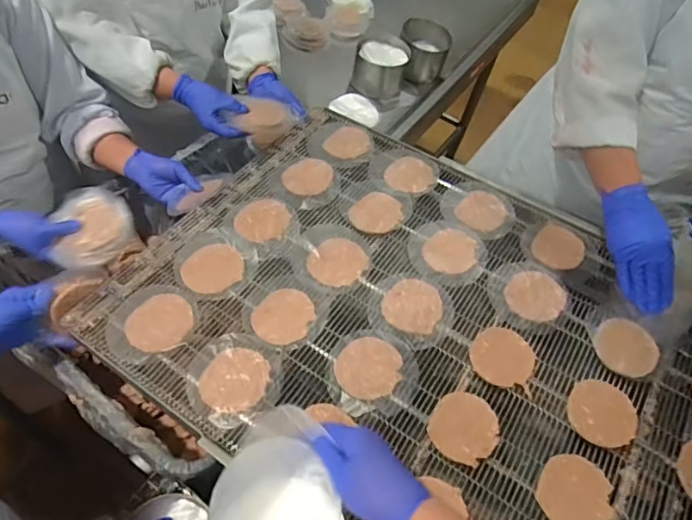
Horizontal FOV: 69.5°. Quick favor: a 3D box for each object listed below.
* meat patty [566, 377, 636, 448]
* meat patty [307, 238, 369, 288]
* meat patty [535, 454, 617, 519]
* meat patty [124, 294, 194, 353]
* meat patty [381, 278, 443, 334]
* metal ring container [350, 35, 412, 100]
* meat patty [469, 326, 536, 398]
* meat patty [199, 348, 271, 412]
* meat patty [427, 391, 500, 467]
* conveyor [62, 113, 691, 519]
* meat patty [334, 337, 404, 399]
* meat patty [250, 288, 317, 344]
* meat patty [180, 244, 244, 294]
[{"bbox_3d":[0.327,0.194,0.634,0.082,0.016,0.079,27,56,8],"label":"meat patty"},{"bbox_3d":[-0.013,0.002,0.760,0.081,0.004,0.087,35,58,13],"label":"meat patty"},{"bbox_3d":[0.266,0.272,0.576,0.082,0.012,0.085,5,56,-7],"label":"meat patty"},{"bbox_3d":[-0.253,0.085,0.680,0.083,0.009,0.088,5,56,-7],"label":"meat patty"},{"bbox_3d":[0.098,0.064,0.720,0.082,0.004,0.085,5,56,-7],"label":"meat patty"},{"bbox_3d":[0.091,-0.513,1.355,0.136,0.115,0.156,24,56,6],"label":"metal ring container"},{"bbox_3d":[0.215,0.131,0.681,0.085,0.005,0.083,28,56,9],"label":"meat patty"},{"bbox_3d":[-0.142,0.152,0.637,0.083,0.004,0.081,5,56,-7],"label":"meat patty"},{"bbox_3d":[0.147,0.206,0.619,0.081,0.008,0.085,5,56,-7],"label":"meat patty"},{"bbox_3d":[0.096,0.074,0.716,0.779,0.037,0.603,34,57,12],"label":"conveyor"},{"bbox_3d":[0.031,0.141,0.658,0.086,0.007,0.081,5,56,-7],"label":"meat patty"},{"bbox_3d":[-0.086,0.078,0.700,0.078,0.005,0.086,39,59,16],"label":"meat patty"},{"bbox_3d":[-0.195,0.012,0.734,0.085,0.010,0.075,-33,68,-27],"label":"meat patty"}]

